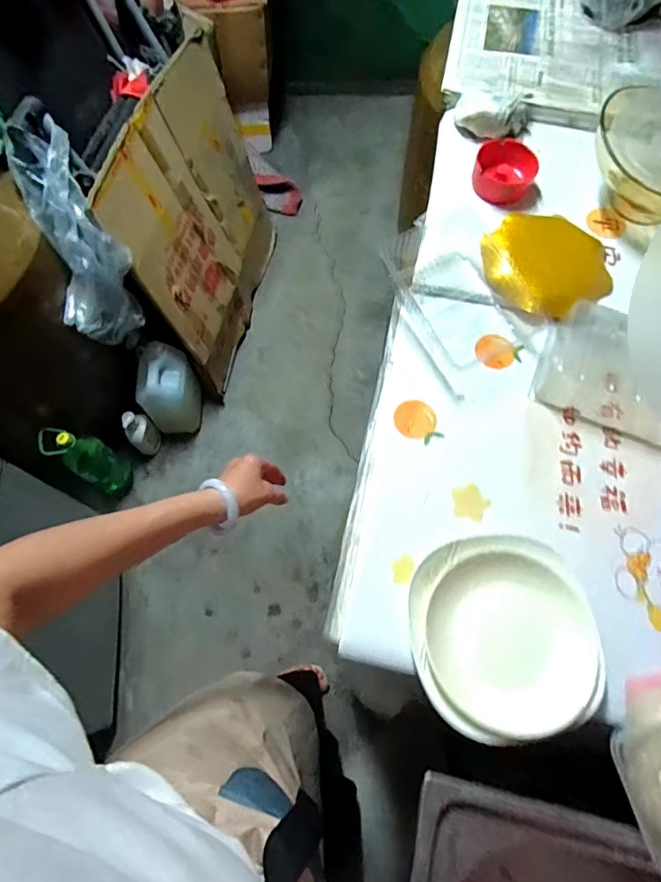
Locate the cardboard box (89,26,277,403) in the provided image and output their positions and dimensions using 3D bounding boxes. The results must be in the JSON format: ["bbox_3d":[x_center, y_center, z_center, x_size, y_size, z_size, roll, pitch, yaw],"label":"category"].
[{"bbox_3d":[-0.337,-0.578,1.349,0.058,0.637,0.703,3,64,20],"label":"cardboard box"}]

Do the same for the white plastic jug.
[{"bbox_3d":[-0.449,-0.131,1.358,0.122,0.247,0.173,10,66,5],"label":"white plastic jug"}]

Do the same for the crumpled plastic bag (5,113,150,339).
[{"bbox_3d":[-0.512,-0.409,0.985,0.153,0.445,0.091,-17,32,-7],"label":"crumpled plastic bag"}]

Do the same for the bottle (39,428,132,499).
[{"bbox_3d":[-0.613,0.052,1.243,0.091,0.295,0.099,34,70,15],"label":"bottle"}]

